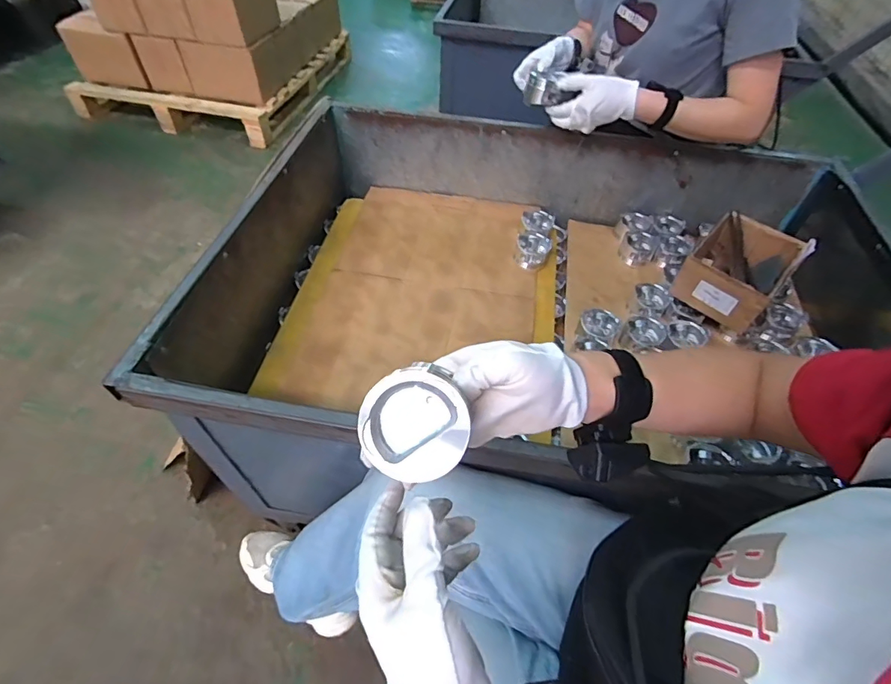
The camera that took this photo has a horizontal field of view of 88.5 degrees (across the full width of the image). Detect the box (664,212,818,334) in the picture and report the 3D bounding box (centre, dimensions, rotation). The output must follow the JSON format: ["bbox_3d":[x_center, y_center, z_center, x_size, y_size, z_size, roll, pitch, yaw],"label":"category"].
[{"bbox_3d":[0.546,-0.134,0.858,0.157,0.099,0.192,37,59,28],"label":"box"}]

